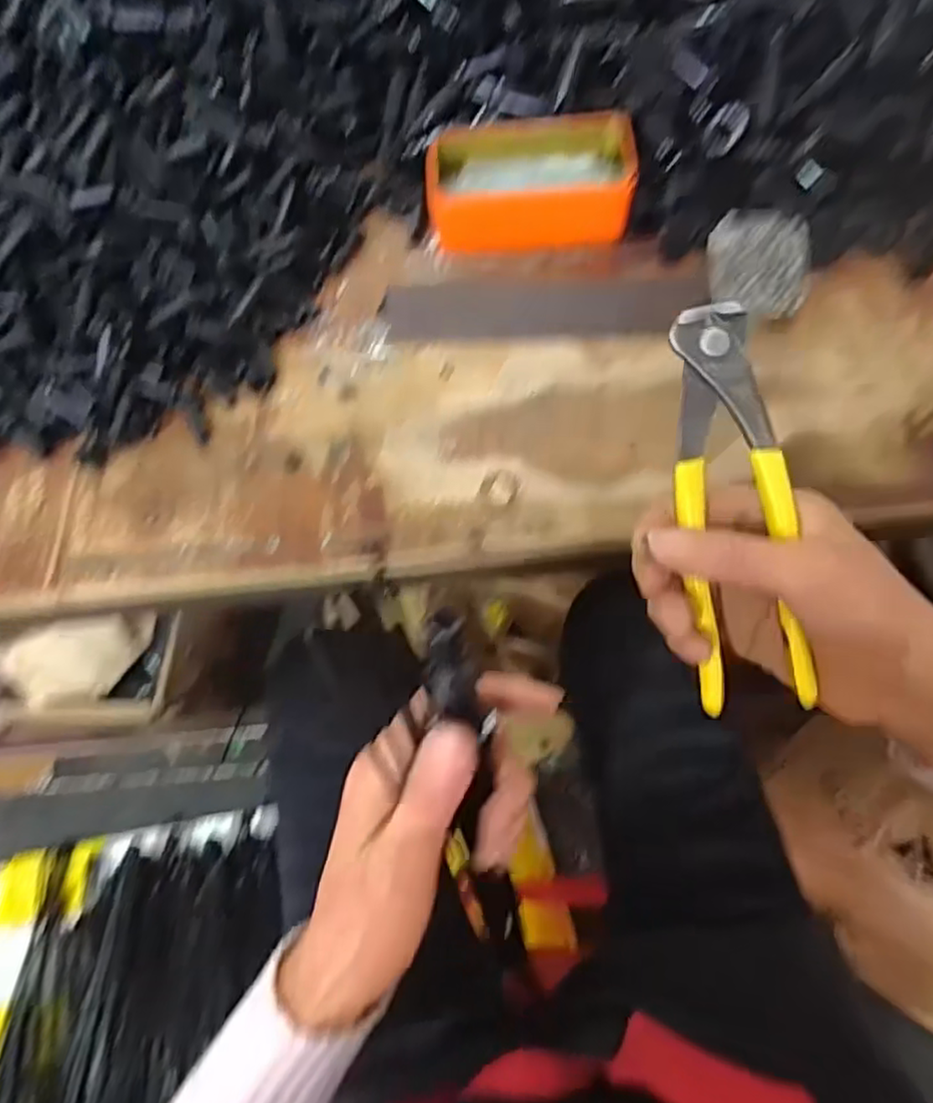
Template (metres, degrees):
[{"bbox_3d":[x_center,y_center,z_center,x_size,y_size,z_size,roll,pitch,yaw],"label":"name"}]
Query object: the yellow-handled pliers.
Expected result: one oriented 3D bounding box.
[{"bbox_3d":[0.111,-0.014,0.274,0.041,0.016,0.166,-9,98,-1],"label":"yellow-handled pliers"}]

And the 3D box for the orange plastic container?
[{"bbox_3d":[0.047,-0.278,0.502,0.147,0.045,0.089,-1,67,2],"label":"orange plastic container"}]

